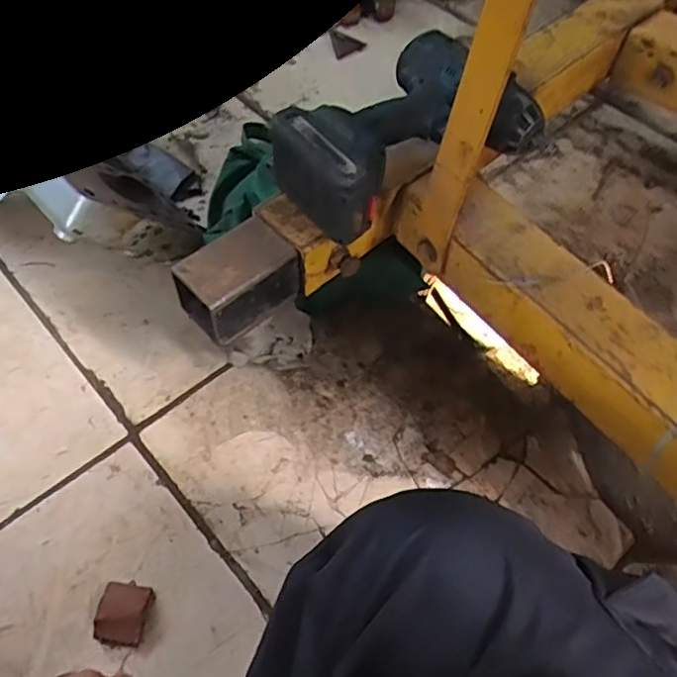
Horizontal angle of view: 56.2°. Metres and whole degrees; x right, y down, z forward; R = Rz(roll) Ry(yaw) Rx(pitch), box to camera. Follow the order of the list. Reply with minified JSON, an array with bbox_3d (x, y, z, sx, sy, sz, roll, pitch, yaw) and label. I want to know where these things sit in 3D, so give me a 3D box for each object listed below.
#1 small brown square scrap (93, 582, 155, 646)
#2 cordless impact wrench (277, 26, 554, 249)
[{"bbox_3d":[-0.181,0.231,0.531,0.040,0.018,0.046,8,57,1],"label":"small brown square scrap"},{"bbox_3d":[0.050,-0.188,0.573,0.230,0.070,0.157,-24,60,-17],"label":"cordless impact wrench"}]

